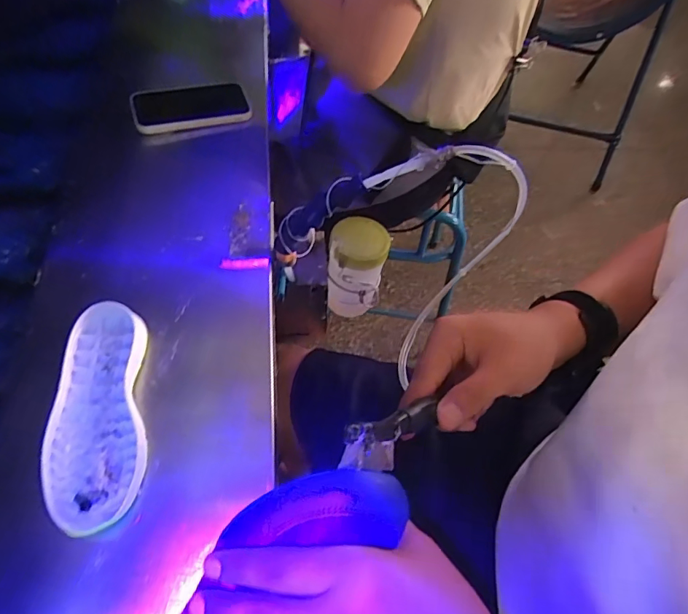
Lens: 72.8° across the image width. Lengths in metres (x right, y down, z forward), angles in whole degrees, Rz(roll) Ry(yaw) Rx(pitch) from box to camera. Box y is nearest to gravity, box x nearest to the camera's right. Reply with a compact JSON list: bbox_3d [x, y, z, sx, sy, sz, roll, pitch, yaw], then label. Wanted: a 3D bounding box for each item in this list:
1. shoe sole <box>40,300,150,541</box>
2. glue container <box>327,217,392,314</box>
[{"bbox_3d":[-0.220,0.089,0.412,0.079,0.016,0.197,-7,59,-10],"label":"shoe sole"},{"bbox_3d":[0.018,-0.053,0.622,0.074,0.118,0.079,8,58,0],"label":"glue container"}]

